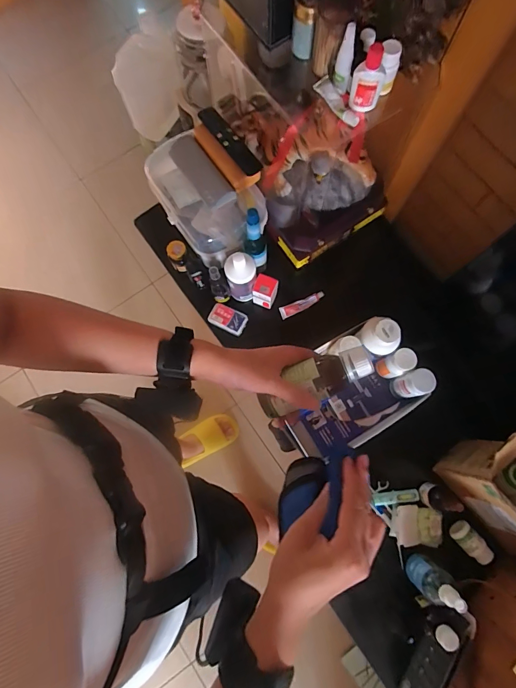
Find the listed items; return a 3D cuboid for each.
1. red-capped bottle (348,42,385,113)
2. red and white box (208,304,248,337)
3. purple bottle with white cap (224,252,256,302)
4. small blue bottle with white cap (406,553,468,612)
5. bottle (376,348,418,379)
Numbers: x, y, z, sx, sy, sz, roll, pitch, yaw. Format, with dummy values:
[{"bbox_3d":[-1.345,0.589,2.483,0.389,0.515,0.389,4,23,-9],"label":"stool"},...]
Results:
[{"bbox_3d":[0.149,-0.358,0.491,0.041,0.069,0.031,14,79,4],"label":"red-capped bottle"},{"bbox_3d":[-0.067,-0.055,0.805,0.081,0.013,0.048,25,80,7],"label":"red and white box"},{"bbox_3d":[-0.036,-0.142,0.760,0.063,0.141,0.059,-4,78,1],"label":"purple bottle with white cap"},{"bbox_3d":[0.308,0.417,0.628,0.052,0.138,0.057,39,81,9],"label":"small blue bottle with white cap"},{"bbox_3d":[0.280,0.045,0.748,0.056,0.110,0.048,-20,78,-3],"label":"bottle"}]

